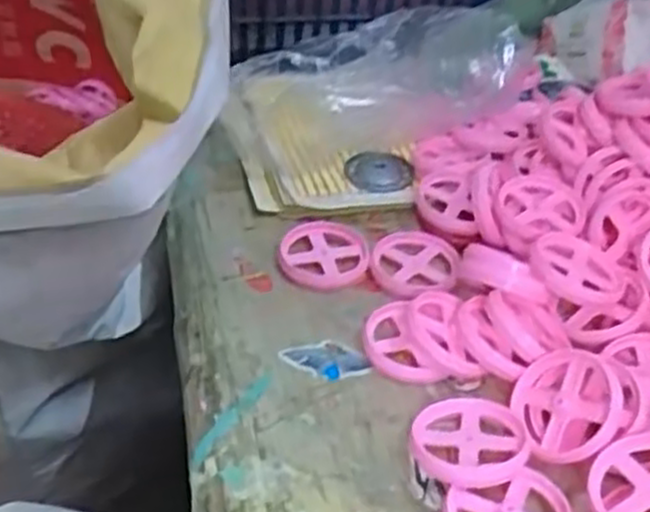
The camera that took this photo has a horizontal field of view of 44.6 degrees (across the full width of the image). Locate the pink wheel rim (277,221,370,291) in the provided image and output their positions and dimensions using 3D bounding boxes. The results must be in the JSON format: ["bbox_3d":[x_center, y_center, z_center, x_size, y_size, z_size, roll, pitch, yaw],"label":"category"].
[{"bbox_3d":[-0.001,-0.001,0.576,0.065,0.011,0.066,2,39,-2],"label":"pink wheel rim"}]

